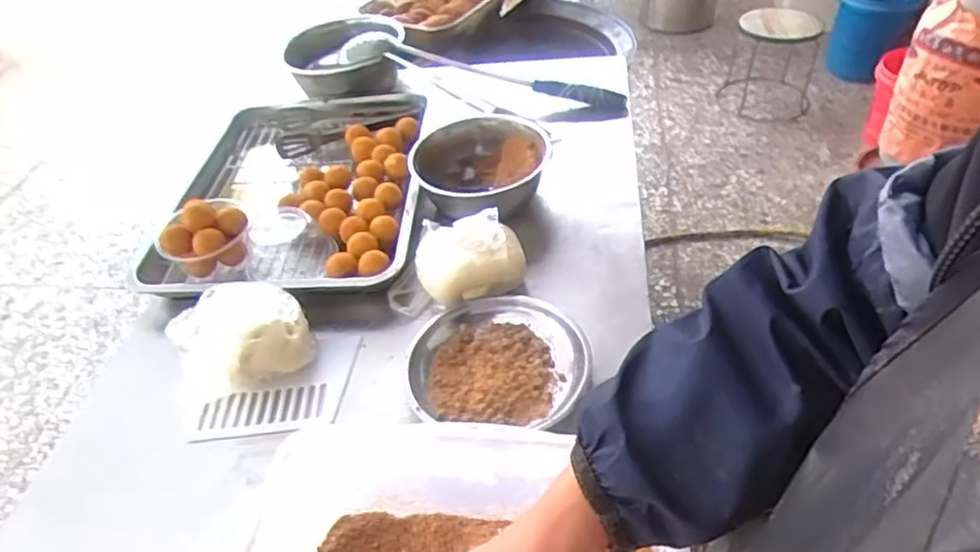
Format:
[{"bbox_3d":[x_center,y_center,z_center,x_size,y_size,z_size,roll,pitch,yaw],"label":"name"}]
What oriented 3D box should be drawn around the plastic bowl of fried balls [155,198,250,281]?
[{"bbox_3d":[-0.334,-0.045,0.784,0.105,0.076,0.082,-26,47,-20],"label":"plastic bowl of fried balls"}]

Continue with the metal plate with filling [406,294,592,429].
[{"bbox_3d":[0.009,0.083,0.670,0.176,0.037,0.149,0,43,6],"label":"metal plate with filling"}]

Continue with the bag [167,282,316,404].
[{"bbox_3d":[-0.266,0.058,0.701,0.127,0.067,0.142,-26,47,-21],"label":"bag"}]

